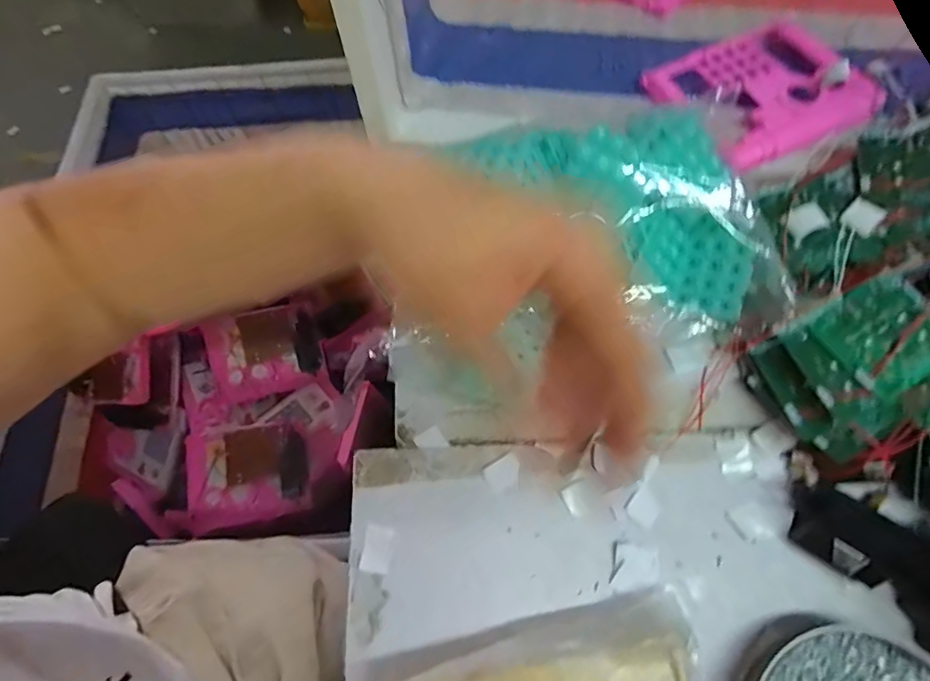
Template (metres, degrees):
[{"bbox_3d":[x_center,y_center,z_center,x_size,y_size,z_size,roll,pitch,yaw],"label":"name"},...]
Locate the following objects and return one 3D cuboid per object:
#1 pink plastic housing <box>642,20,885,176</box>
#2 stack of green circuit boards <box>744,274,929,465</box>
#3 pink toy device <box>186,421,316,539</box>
[{"bbox_3d":[0.263,-0.217,0.429,0.155,0.030,0.133,-25,69,-7],"label":"pink plastic housing"},{"bbox_3d":[0.266,0.020,0.332,0.118,0.048,0.085,-26,69,-8],"label":"stack of green circuit boards"},{"bbox_3d":[-0.319,0.197,0.710,0.163,0.030,0.139,-13,84,-15],"label":"pink toy device"}]

